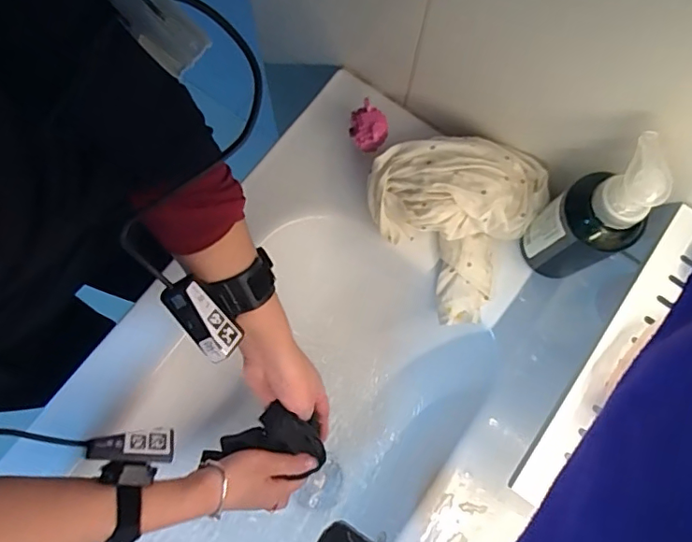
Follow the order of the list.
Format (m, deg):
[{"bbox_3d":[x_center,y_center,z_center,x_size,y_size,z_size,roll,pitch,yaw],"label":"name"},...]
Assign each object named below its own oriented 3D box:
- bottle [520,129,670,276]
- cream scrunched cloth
[{"bbox_3d":[0.212,-0.044,0.464,0.055,0.179,0.071,-29,78,-8],"label":"bottle"},{"bbox_3d":[0.099,-0.058,0.534,0.168,0.083,0.172,29,77,6],"label":"cream scrunched cloth"}]

